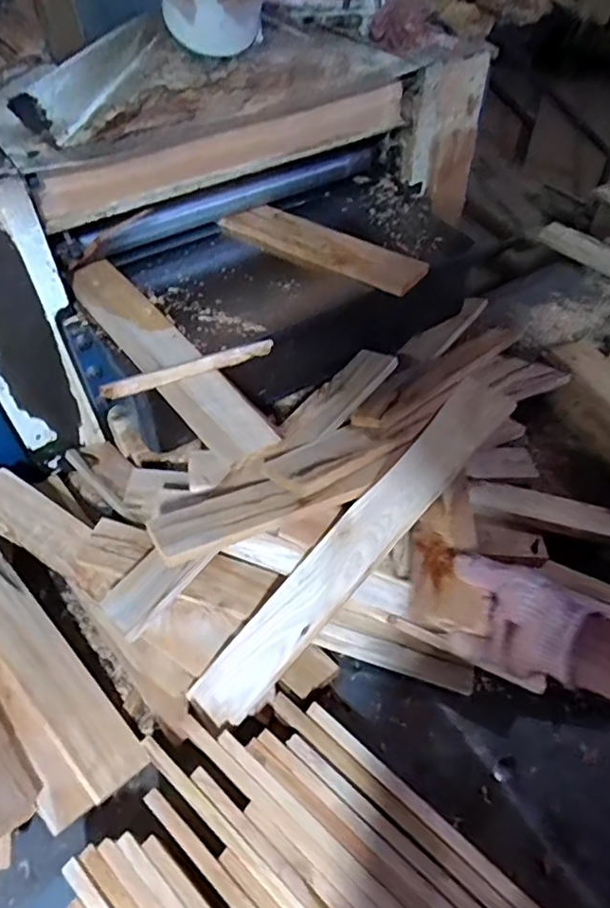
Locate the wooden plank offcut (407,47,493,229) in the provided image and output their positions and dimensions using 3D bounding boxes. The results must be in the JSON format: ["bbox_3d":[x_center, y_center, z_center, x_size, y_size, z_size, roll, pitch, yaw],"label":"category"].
[{"bbox_3d":[0.220,-0.476,0.906,0.123,0.225,0.032,-16,50,-16],"label":"wooden plank offcut"}]

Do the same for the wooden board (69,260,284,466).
[{"bbox_3d":[-0.169,-0.123,0.685,0.069,0.022,0.395,-31,57,-24],"label":"wooden board"}]

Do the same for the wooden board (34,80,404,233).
[{"bbox_3d":[-0.082,-0.402,0.763,0.533,0.069,0.026,-25,54,-20],"label":"wooden board"}]

